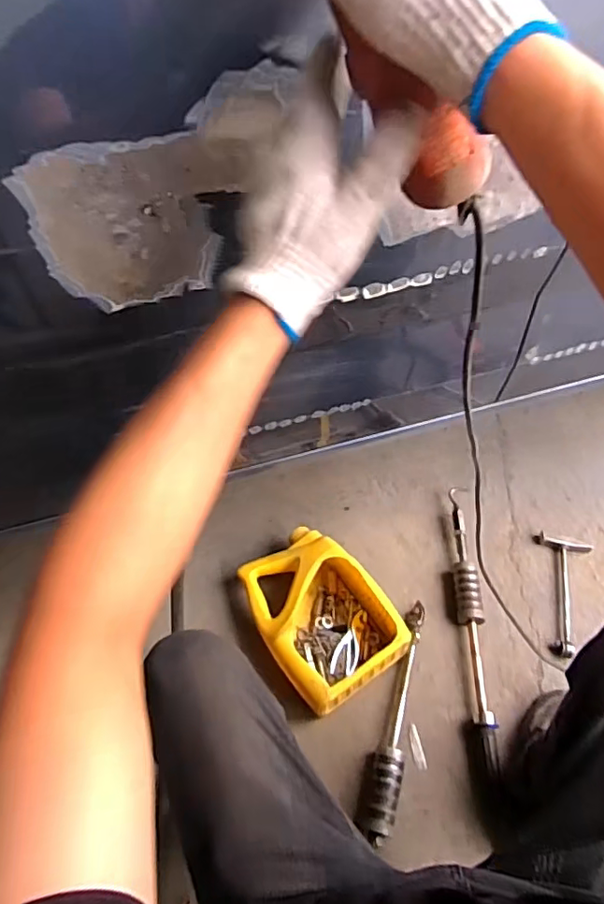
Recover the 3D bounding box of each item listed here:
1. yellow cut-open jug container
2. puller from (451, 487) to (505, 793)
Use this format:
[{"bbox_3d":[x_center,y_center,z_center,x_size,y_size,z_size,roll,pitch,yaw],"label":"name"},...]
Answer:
[{"bbox_3d":[0.029,0.284,0.991,0.209,0.101,0.280,-32,60,-19],"label":"yellow cut-open jug container"},{"bbox_3d":[0.312,0.309,1.011,0.053,0.040,0.553,1,55,2],"label":"puller"}]

